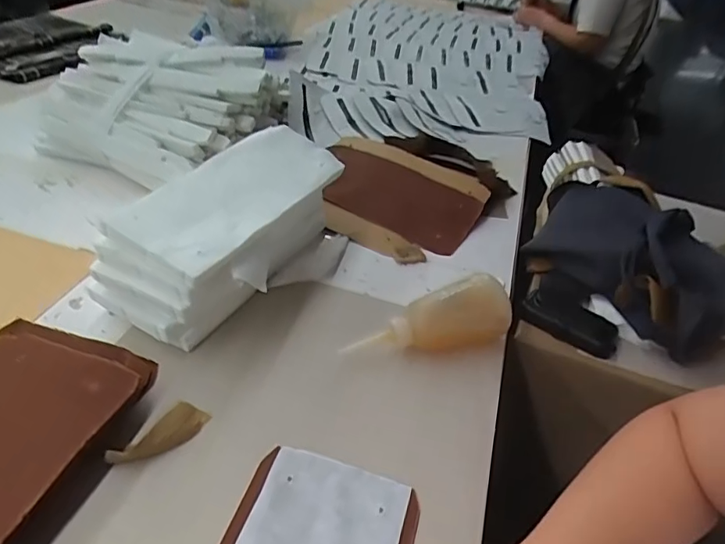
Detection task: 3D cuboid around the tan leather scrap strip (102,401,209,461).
[{"bbox_3d":[-0.162,0.129,0.412,0.027,0.011,0.077,34,45,30],"label":"tan leather scrap strip"}]

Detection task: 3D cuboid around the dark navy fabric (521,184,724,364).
[{"bbox_3d":[0.296,-0.017,0.581,0.116,0.096,0.240,-21,46,-31],"label":"dark navy fabric"}]

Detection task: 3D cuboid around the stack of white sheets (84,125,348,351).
[{"bbox_3d":[-0.128,-0.040,0.546,0.144,0.112,0.269,27,42,23],"label":"stack of white sheets"}]

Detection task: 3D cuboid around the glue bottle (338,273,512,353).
[{"bbox_3d":[0.065,0.051,0.500,0.162,0.062,0.050,-10,41,-20],"label":"glue bottle"}]

